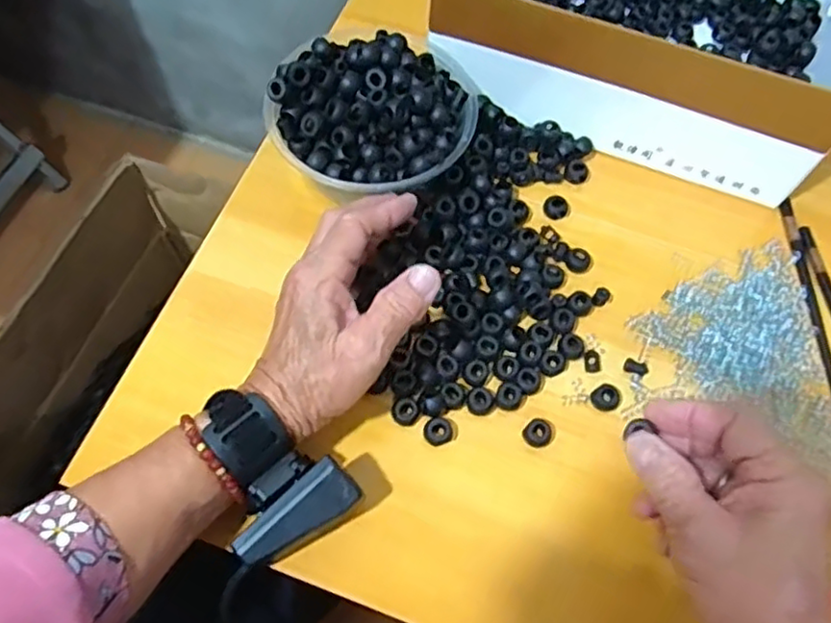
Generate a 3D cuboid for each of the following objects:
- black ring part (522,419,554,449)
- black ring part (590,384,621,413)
[{"bbox_3d":[0.076,0.075,0.406,0.016,0.007,0.017,1,65,-2],"label":"black ring part"},{"bbox_3d":[0.122,0.055,0.418,0.019,0.007,0.017,-36,71,-17],"label":"black ring part"}]

